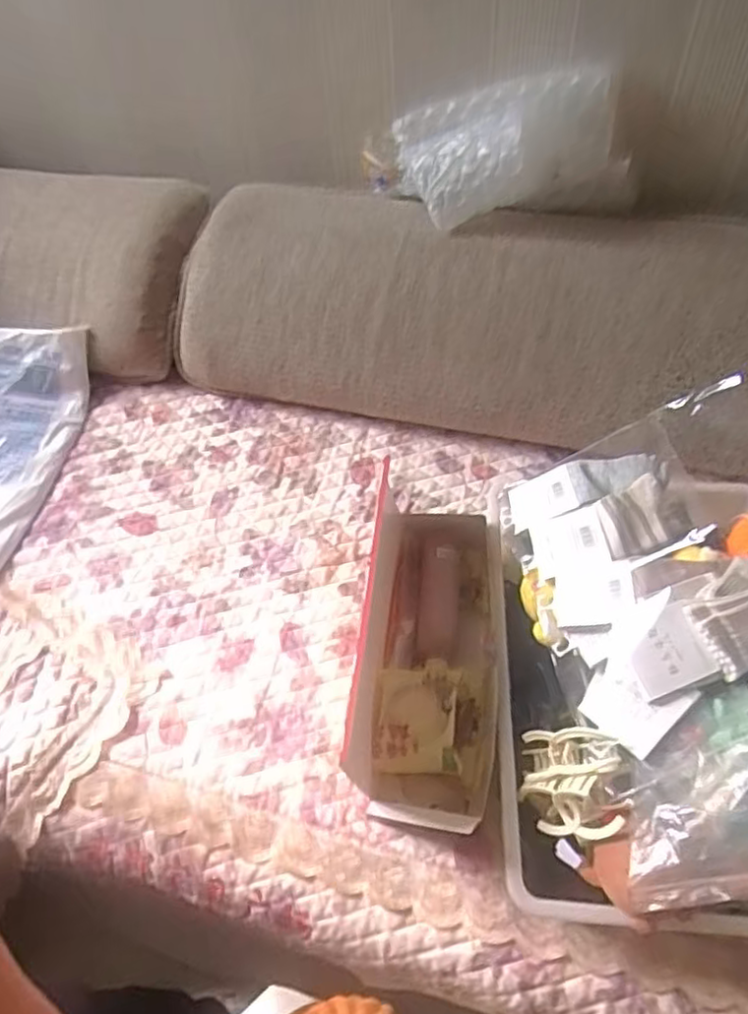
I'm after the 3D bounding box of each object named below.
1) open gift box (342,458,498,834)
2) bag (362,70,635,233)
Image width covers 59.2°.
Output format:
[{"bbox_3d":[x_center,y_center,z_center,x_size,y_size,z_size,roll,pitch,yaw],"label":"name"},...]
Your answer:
[{"bbox_3d":[0.067,0.186,0.789,0.152,0.105,0.371,5,55,8],"label":"open gift box"},{"bbox_3d":[0.184,-0.510,0.970,0.412,0.170,0.131,4,55,8],"label":"bag"}]

